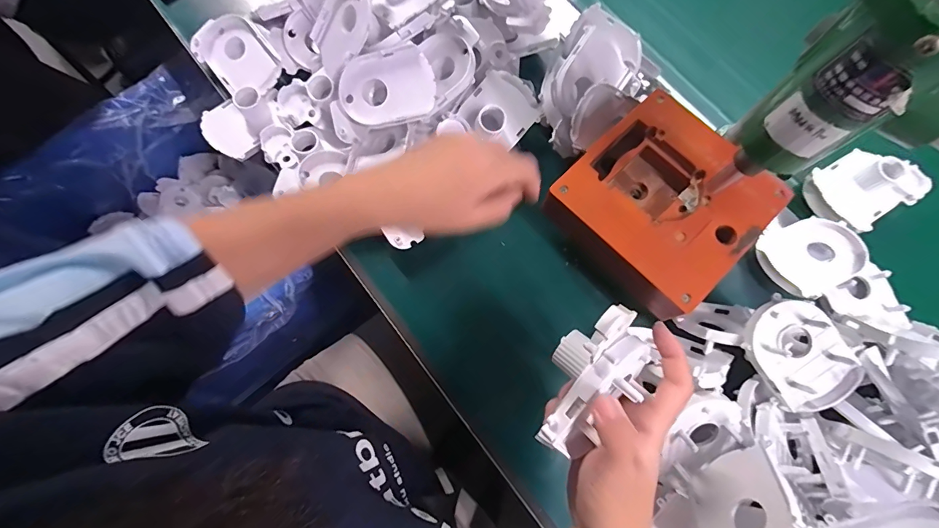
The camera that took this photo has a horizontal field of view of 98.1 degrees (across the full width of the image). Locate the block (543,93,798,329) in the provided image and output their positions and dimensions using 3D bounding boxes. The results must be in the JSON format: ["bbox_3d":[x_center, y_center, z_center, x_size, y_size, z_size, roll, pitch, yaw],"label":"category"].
[{"bbox_3d":[0.169,-0.052,0.370,0.160,0.056,0.154,-43,80,-11],"label":"block"}]

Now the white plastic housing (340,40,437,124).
[{"bbox_3d":[-0.076,-0.165,0.386,0.086,0.022,0.063,-9,106,8],"label":"white plastic housing"}]

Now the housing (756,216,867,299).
[{"bbox_3d":[0.324,-0.008,0.392,0.083,0.029,0.071,-30,59,-1],"label":"housing"}]

